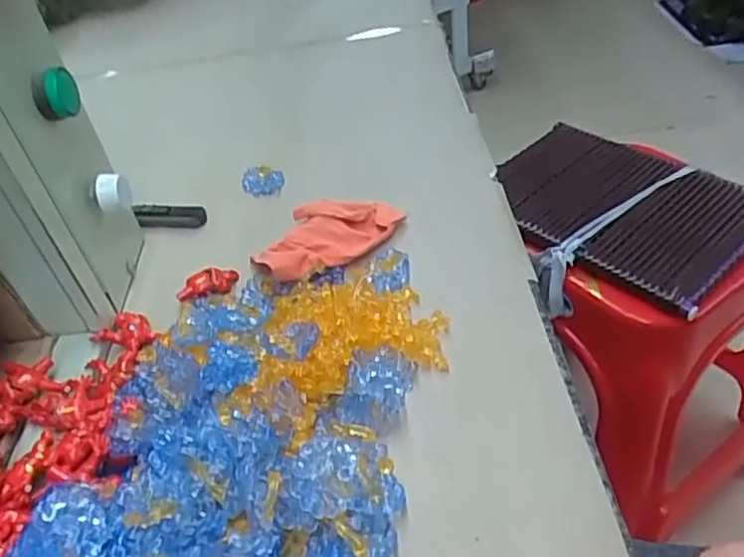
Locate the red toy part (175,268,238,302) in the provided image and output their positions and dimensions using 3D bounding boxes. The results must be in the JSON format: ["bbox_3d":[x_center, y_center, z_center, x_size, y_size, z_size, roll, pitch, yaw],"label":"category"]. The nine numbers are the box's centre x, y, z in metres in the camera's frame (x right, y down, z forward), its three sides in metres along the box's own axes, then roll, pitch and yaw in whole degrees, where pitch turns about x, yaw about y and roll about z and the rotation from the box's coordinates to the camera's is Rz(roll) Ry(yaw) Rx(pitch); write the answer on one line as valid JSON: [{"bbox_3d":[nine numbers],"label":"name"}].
[{"bbox_3d":[-0.112,0.003,0.445,0.042,0.015,0.016,-20,43,-13],"label":"red toy part"}]

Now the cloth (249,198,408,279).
[{"bbox_3d":[-0.034,-0.035,0.458,0.102,0.013,0.061,-24,44,-16],"label":"cloth"}]

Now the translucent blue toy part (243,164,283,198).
[{"bbox_3d":[-0.089,-0.079,0.535,0.033,0.017,0.024,-15,43,-7],"label":"translucent blue toy part"}]

